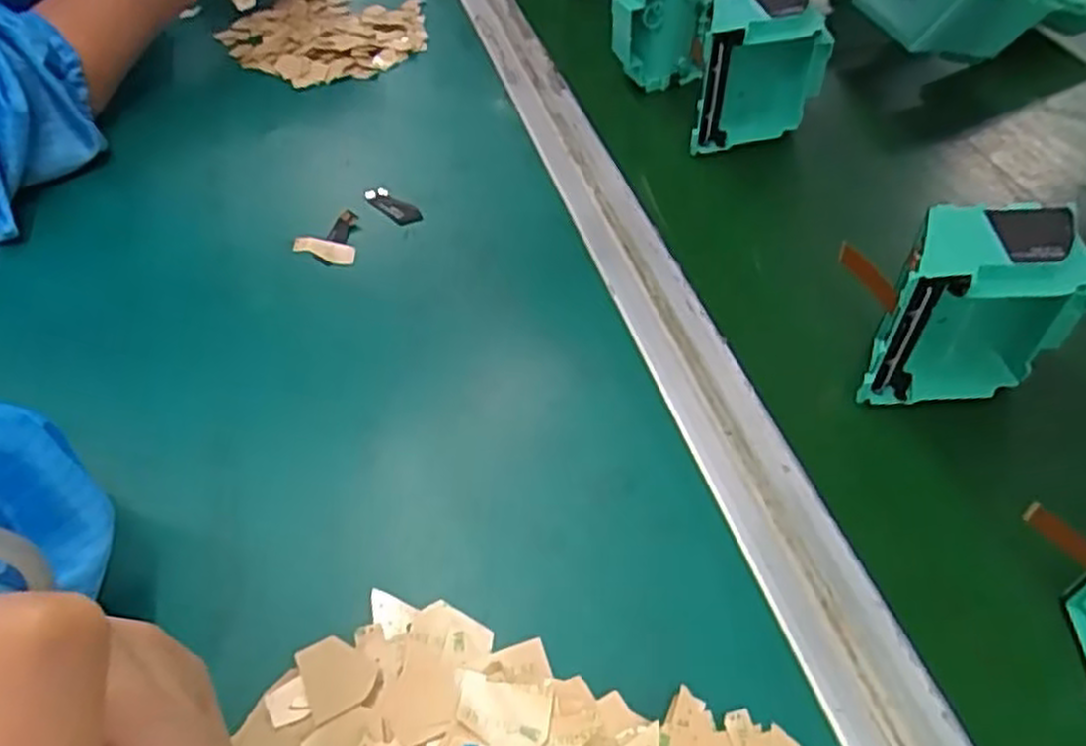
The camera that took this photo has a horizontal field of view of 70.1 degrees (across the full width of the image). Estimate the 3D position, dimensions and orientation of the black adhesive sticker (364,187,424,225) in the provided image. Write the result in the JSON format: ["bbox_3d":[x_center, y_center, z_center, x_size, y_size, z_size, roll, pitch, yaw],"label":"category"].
[{"bbox_3d":[-0.083,-0.092,0.425,0.013,0.004,0.042,-38,57,-26],"label":"black adhesive sticker"}]

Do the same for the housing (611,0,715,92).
[{"bbox_3d":[0.077,-0.219,0.476,0.066,0.077,0.037,-1,49,2],"label":"housing"}]

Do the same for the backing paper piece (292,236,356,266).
[{"bbox_3d":[-0.114,-0.065,0.403,0.039,0.005,0.011,16,52,16],"label":"backing paper piece"}]

